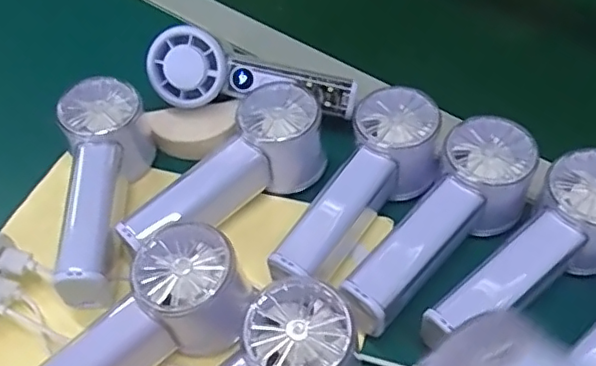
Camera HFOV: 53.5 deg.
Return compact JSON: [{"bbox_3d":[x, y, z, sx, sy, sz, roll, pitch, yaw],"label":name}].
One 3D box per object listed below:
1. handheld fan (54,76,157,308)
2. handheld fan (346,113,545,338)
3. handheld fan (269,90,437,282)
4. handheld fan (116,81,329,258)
[{"bbox_3d":[-0.124,0.002,0.379,0.053,0.052,0.152,-8,49,-5],"label":"handheld fan"},{"bbox_3d":[0.085,0.024,0.345,0.051,0.046,0.149,32,57,26],"label":"handheld fan"},{"bbox_3d":[0.040,0.007,0.366,0.058,0.051,0.150,24,53,21],"label":"handheld fan"},{"bbox_3d":[-0.049,-0.005,0.384,0.147,0.053,0.050,-34,56,-25],"label":"handheld fan"}]

